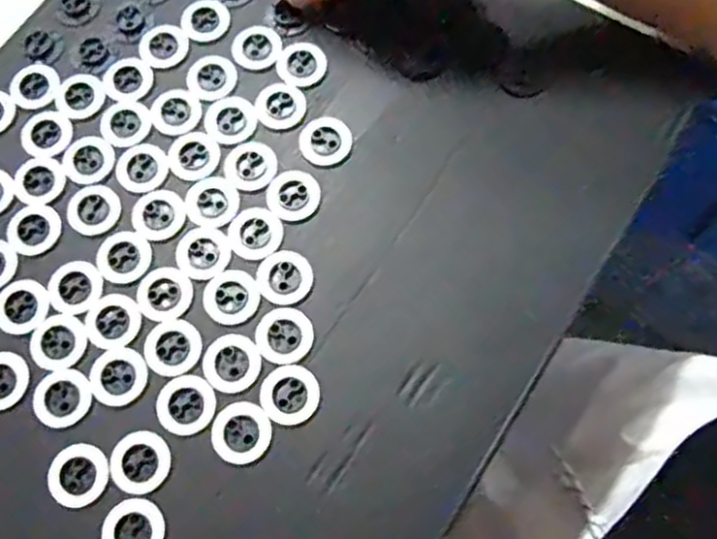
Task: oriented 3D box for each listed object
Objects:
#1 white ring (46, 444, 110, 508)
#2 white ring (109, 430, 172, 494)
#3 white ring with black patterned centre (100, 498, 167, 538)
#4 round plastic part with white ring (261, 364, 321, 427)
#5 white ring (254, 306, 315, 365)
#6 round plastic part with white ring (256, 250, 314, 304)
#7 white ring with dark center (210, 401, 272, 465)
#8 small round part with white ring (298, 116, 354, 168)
[{"bbox_3d":[-0.135,0.099,0.343,0.028,0.010,0.028,-1,75,2],"label":"white ring"},{"bbox_3d":[-0.106,0.093,0.343,0.027,0.006,0.028,-1,75,2],"label":"white ring"},{"bbox_3d":[-0.105,0.123,0.333,0.028,0.007,0.028,-1,75,2],"label":"white ring with black patterned centre"},{"bbox_3d":[-0.034,0.061,0.347,0.028,0.004,0.028,-1,75,2],"label":"round plastic part with white ring"},{"bbox_3d":[-0.037,0.033,0.355,0.028,0.004,0.029,-1,75,2],"label":"white ring"},{"bbox_3d":[-0.038,0.004,0.366,0.028,0.004,0.028,-1,75,2],"label":"round plastic part with white ring"},{"bbox_3d":[-0.057,0.079,0.343,0.028,0.004,0.029,-1,75,2],"label":"white ring with dark center"},{"bbox_3d":[-0.018,-0.070,0.389,0.029,0.004,0.028,-1,75,2],"label":"small round part with white ring"}]

